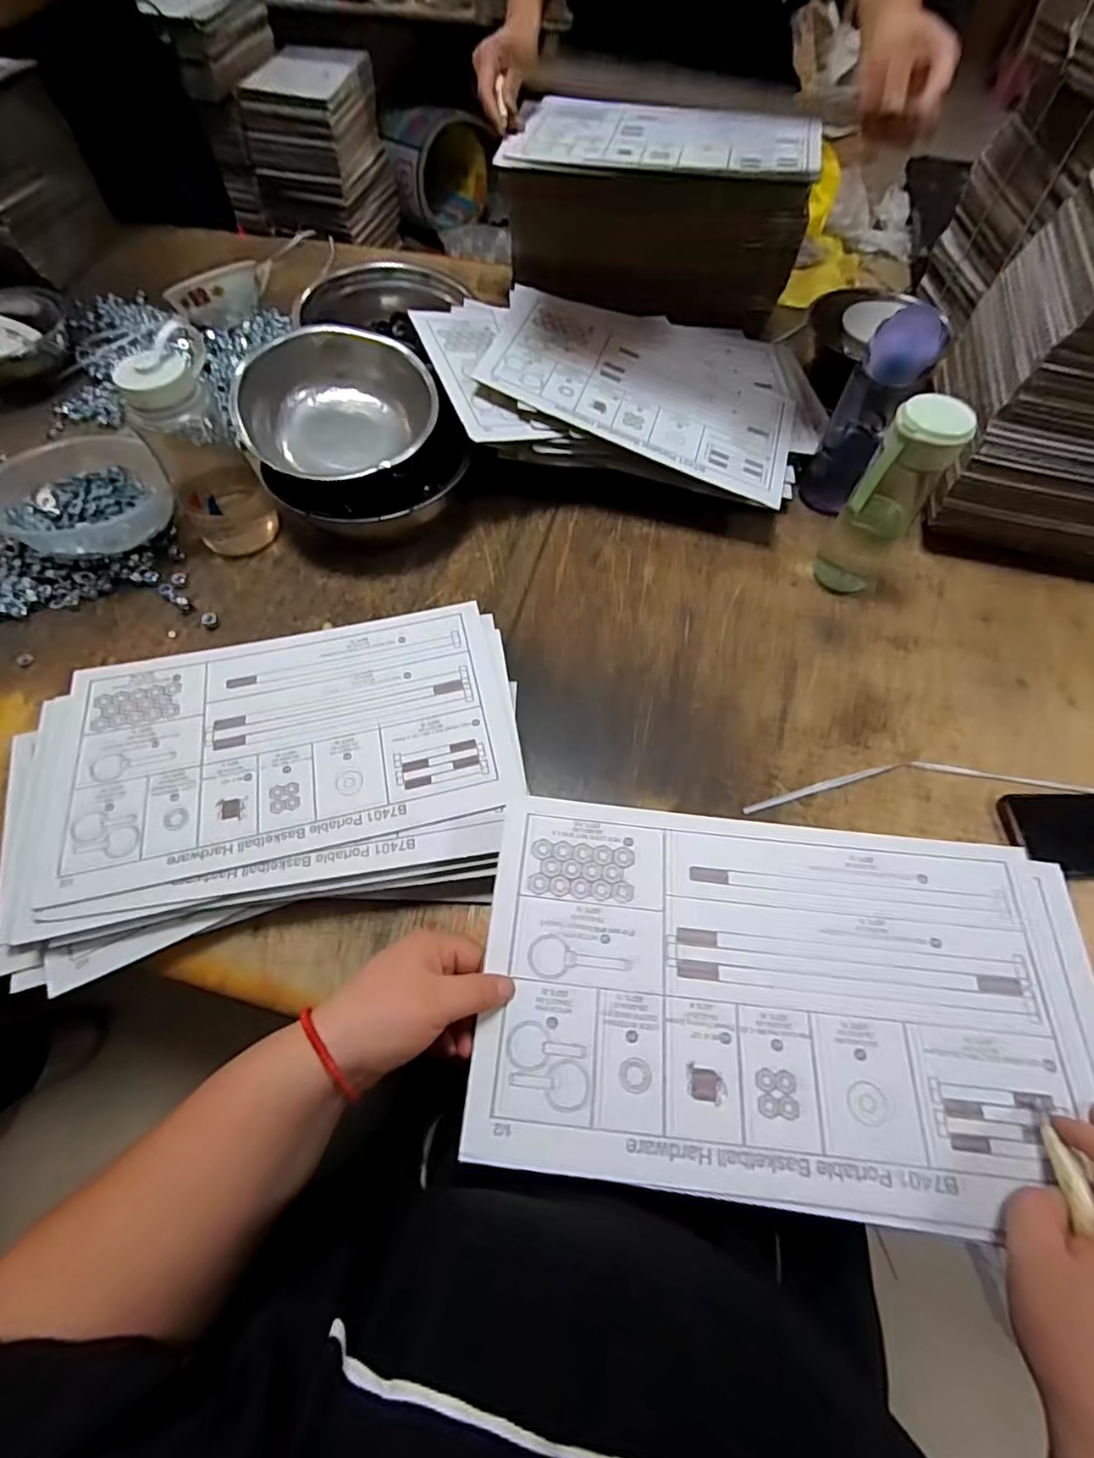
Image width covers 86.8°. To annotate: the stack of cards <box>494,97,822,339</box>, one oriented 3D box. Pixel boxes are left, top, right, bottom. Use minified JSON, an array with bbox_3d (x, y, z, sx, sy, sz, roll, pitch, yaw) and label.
[{"bbox_3d":[0.148,-0.738,0.822,0.395,0.193,0.204,8,62,3],"label":"stack of cards"}]

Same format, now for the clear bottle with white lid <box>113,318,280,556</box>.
[{"bbox_3d":[-0.369,-0.296,0.617,0.093,0.205,0.078,-33,67,-17],"label":"clear bottle with white lid"}]

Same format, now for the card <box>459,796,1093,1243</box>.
[{"bbox_3d":[0.161,0.170,0.380,0.393,0.007,0.226,7,61,1],"label":"card"}]

